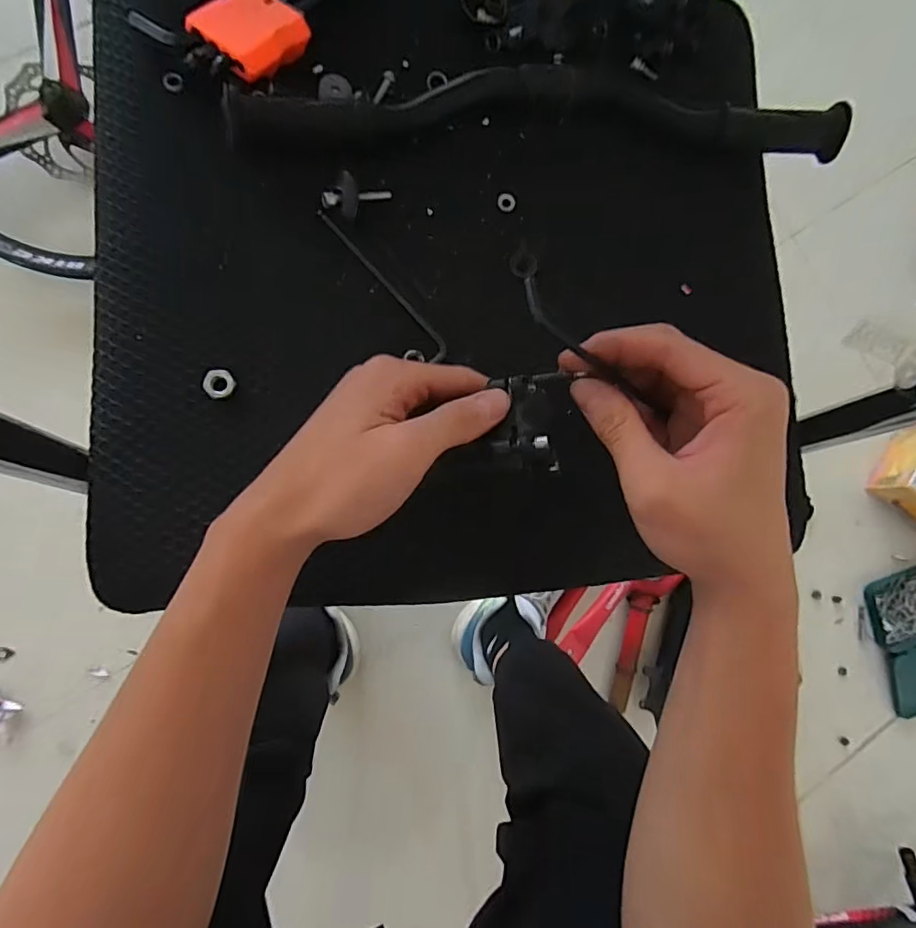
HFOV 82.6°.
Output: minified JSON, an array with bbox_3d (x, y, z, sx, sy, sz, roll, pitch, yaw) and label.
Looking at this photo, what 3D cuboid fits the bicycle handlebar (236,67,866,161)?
[{"bbox_3d":[0.081,-0.237,0.348,0.436,0.040,0.049,-8,90,-10],"label":"bicycle handlebar"}]

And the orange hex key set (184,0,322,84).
[{"bbox_3d":[-0.101,-0.296,0.328,0.052,0.020,0.167,34,69,-6],"label":"orange hex key set"}]

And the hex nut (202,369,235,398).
[{"bbox_3d":[-0.142,-0.047,0.310,0.017,0.005,0.016,-40,95,-8],"label":"hex nut"}]

